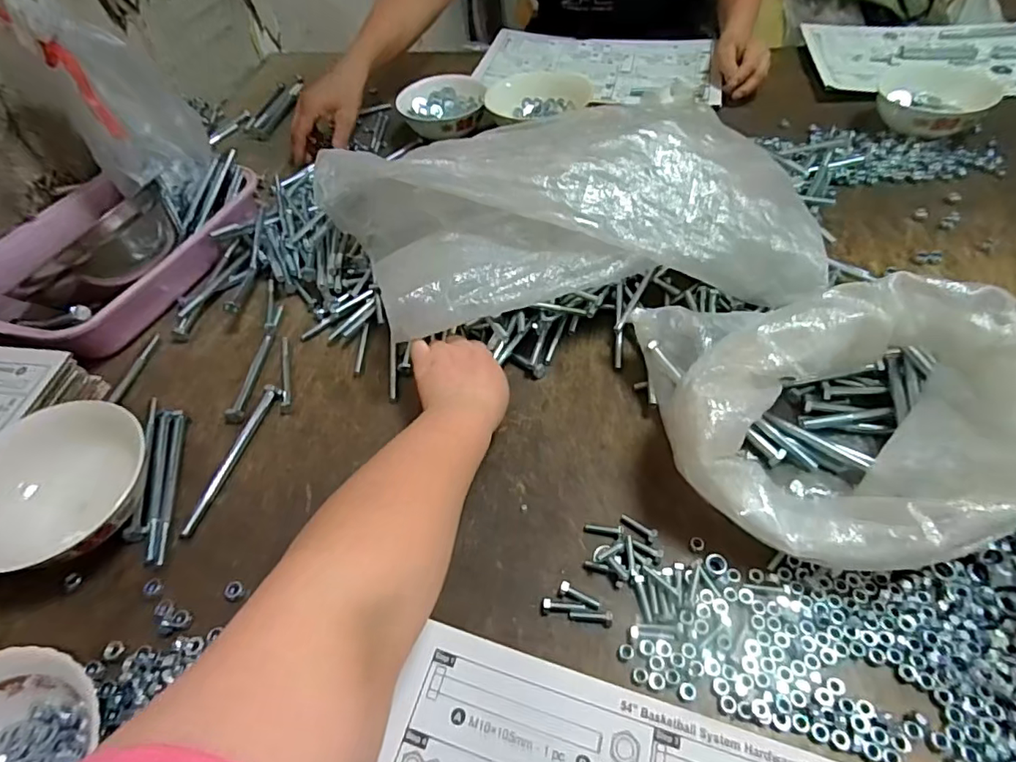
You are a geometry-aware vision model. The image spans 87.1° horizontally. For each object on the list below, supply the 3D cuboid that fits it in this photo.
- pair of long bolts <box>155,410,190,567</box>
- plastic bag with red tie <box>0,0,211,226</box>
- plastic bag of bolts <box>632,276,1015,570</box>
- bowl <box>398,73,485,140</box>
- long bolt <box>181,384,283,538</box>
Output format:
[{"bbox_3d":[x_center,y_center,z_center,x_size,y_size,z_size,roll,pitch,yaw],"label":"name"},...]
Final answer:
[{"bbox_3d":[-0.287,0.085,0.452,0.011,0.009,0.143,-14,51,-5],"label":"pair of long bolts"},{"bbox_3d":[-0.434,-0.318,0.604,0.124,0.207,0.104,-31,54,-18],"label":"plastic bag with red tie"},{"bbox_3d":[0.226,0.024,0.380,0.252,0.121,0.196,5,52,10],"label":"plastic bag of bolts"},{"bbox_3d":[-0.096,-0.398,0.793,0.128,0.051,0.145,-6,51,2],"label":"bowl"},{"bbox_3d":[-0.241,0.064,0.470,0.016,0.013,0.148,7,52,12],"label":"long bolt"}]

